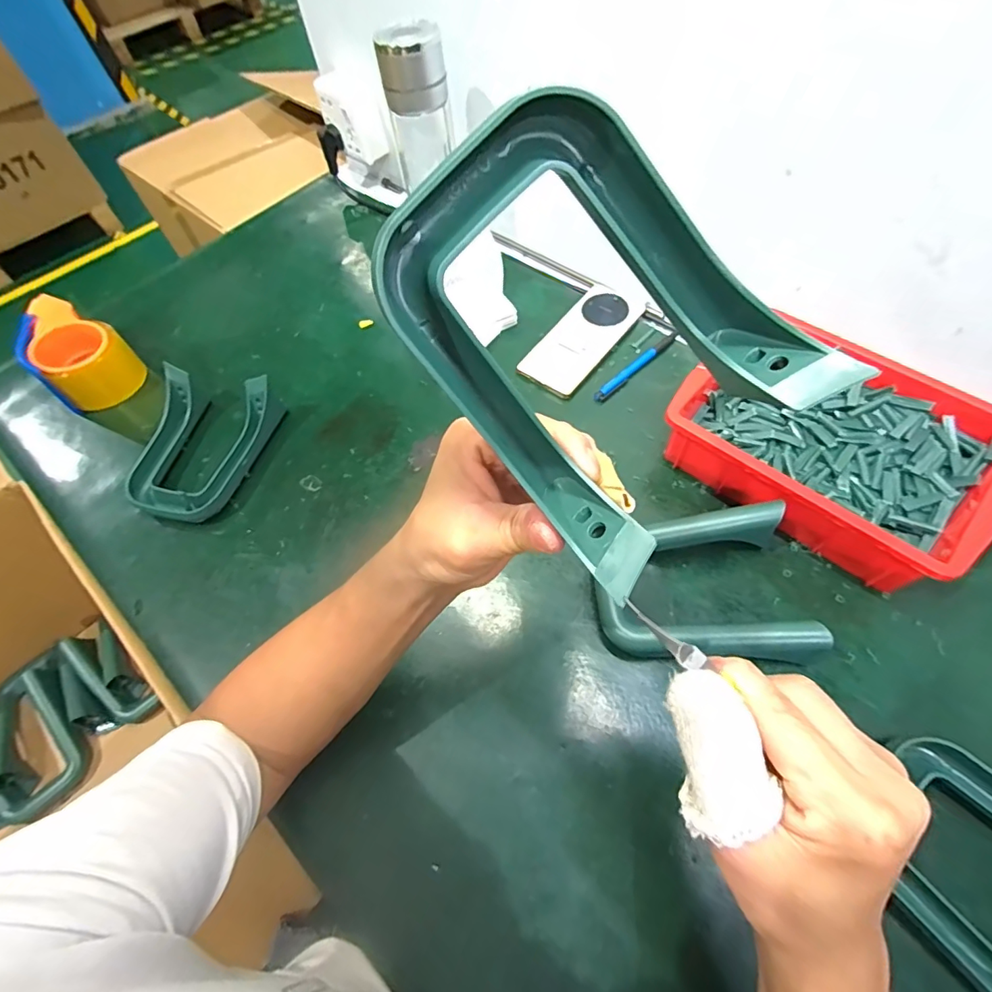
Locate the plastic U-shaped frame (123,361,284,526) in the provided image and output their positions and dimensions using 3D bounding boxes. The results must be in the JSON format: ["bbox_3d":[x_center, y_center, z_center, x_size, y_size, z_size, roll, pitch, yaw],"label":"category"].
[{"bbox_3d":[-0.322,-0.058,0.519,0.124,0.051,0.161,12,63,12],"label":"plastic U-shaped frame"}]

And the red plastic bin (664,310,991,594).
[{"bbox_3d":[0.304,-0.048,0.457,0.250,0.084,0.188,37,70,22],"label":"red plastic bin"}]

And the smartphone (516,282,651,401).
[{"bbox_3d":[0.102,-0.185,0.572,0.072,0.007,0.160,37,75,13],"label":"smartphone"}]

